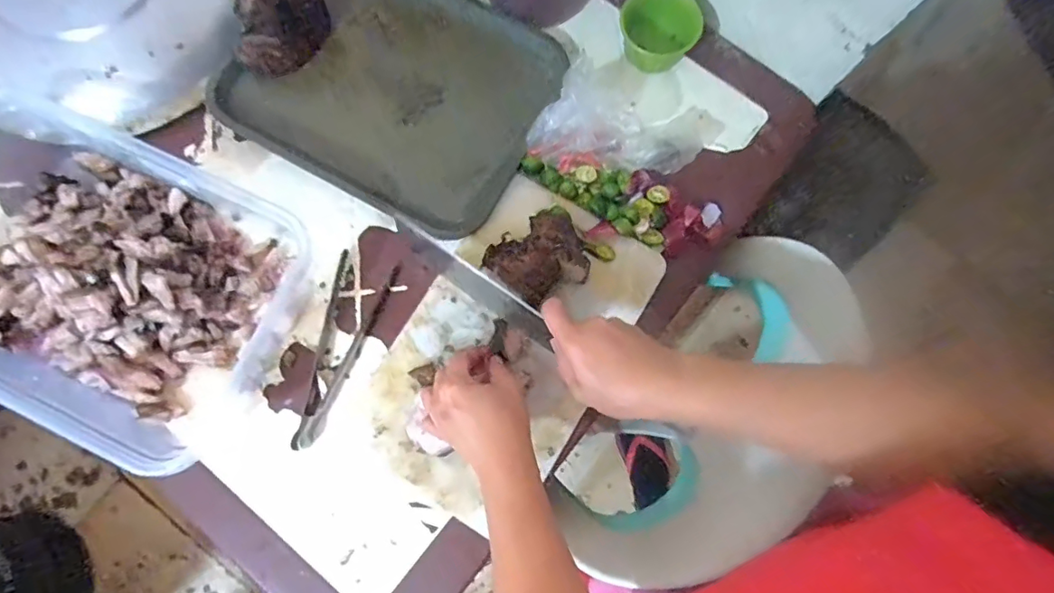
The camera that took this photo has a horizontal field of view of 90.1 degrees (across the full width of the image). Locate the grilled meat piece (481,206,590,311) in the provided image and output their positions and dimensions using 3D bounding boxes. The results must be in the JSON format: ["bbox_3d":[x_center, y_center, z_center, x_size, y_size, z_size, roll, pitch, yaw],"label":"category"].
[{"bbox_3d":[0.014,-0.040,0.523,0.102,0.051,0.083,-37,82,-8],"label":"grilled meat piece"}]

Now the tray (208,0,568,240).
[{"bbox_3d":[-0.144,-0.240,0.580,0.322,0.019,0.267,29,79,4],"label":"tray"}]

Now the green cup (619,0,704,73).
[{"bbox_3d":[0.141,-0.284,0.557,0.073,0.042,0.071,0,78,-1],"label":"green cup"}]

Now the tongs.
[{"bbox_3d":[-0.193,0.054,0.536,0.061,0.012,0.197,17,78,2],"label":"tongs"}]

